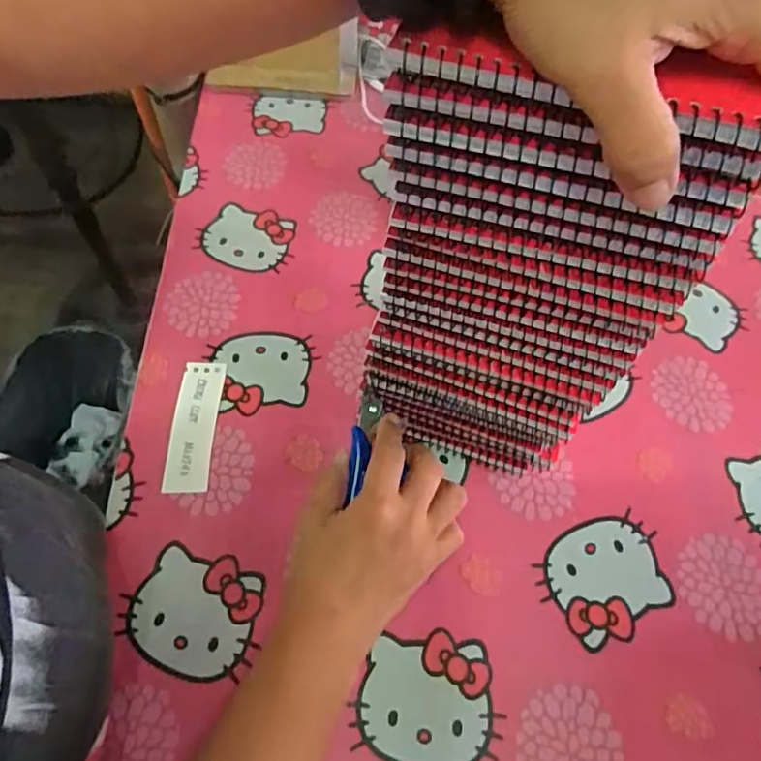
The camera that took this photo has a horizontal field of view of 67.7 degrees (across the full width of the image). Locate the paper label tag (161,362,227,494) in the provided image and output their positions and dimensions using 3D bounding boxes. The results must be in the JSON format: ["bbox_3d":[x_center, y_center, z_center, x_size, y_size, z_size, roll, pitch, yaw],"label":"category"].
[{"bbox_3d":[-0.141,0.033,0.431,0.033,0.004,0.106,1,60,-2],"label":"paper label tag"}]

